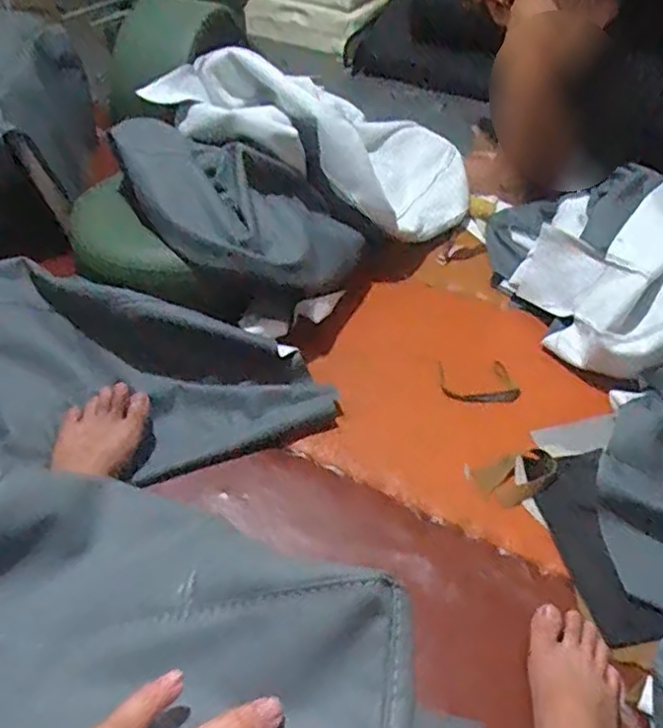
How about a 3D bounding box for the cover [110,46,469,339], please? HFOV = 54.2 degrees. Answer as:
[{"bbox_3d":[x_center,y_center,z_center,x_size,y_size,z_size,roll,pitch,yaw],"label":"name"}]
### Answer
[{"bbox_3d":[-0.044,-0.394,1.206,0.469,0.259,0.684,32,52,25],"label":"cover"}]

